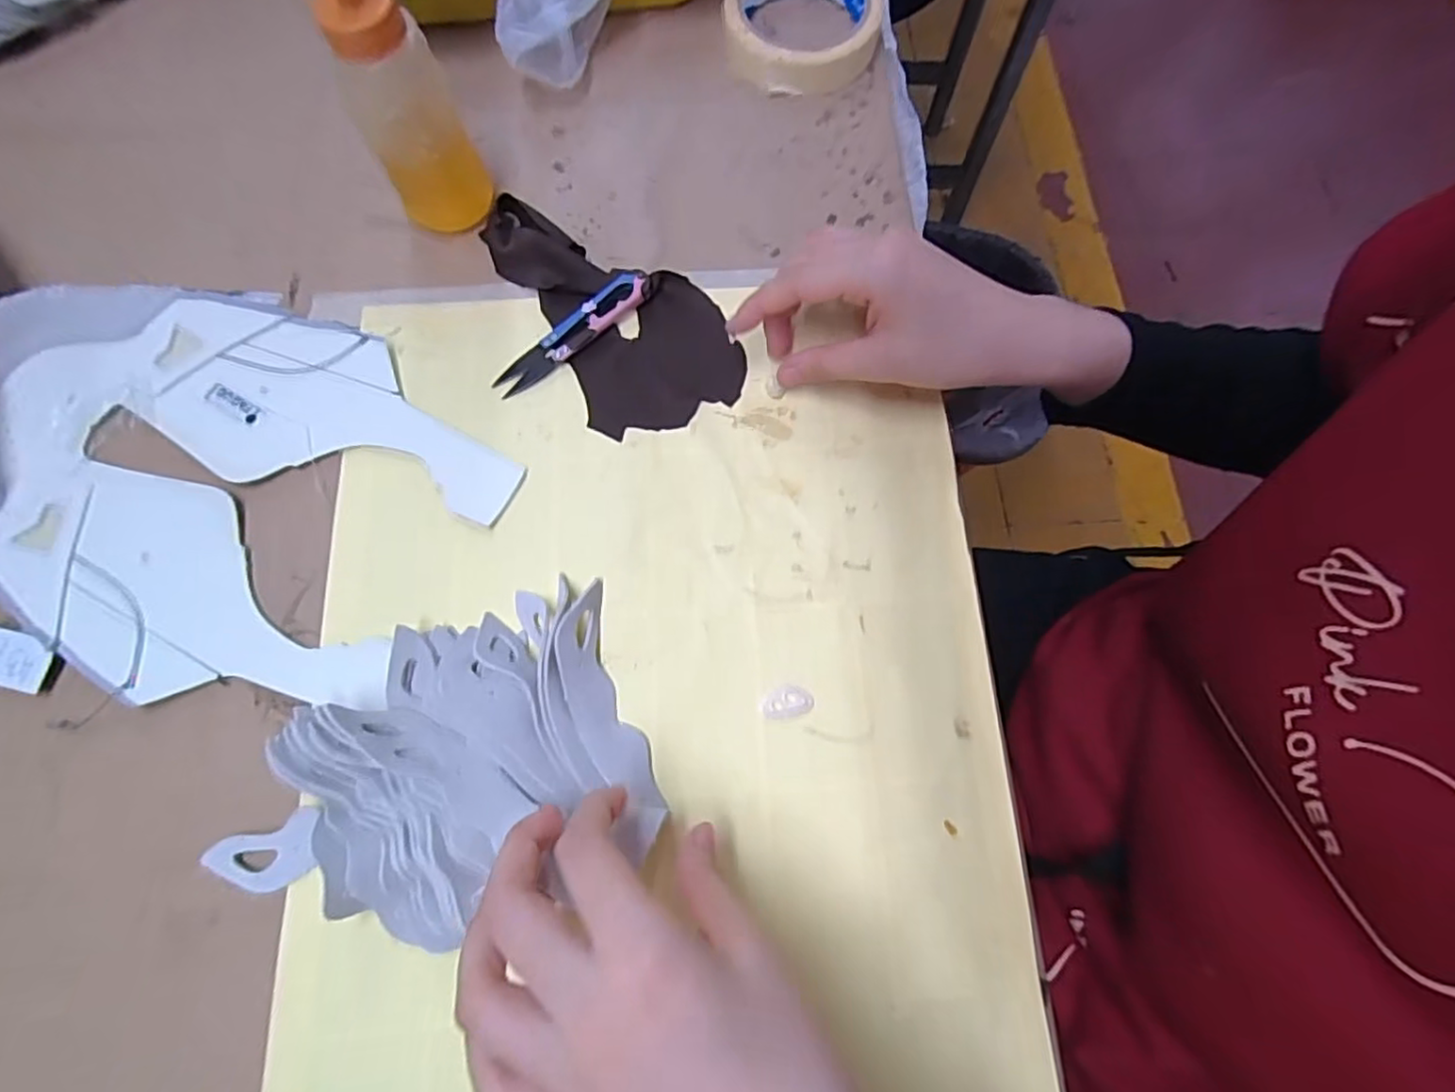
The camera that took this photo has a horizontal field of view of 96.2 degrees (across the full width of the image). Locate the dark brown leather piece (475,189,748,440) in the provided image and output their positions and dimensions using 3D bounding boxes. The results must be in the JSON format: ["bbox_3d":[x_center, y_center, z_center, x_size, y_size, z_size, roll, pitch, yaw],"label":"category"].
[{"bbox_3d":[-0.062,-0.135,0.356,0.087,0.014,0.159,-30,76,-9],"label":"dark brown leather piece"}]

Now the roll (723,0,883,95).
[{"bbox_3d":[0.047,-0.336,0.418,0.095,0.028,0.092,0,74,-1],"label":"roll"}]

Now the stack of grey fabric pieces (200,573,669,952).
[{"bbox_3d":[-0.127,0.096,0.274,0.172,0.037,0.129,-15,75,-6],"label":"stack of grey fabric pieces"}]

